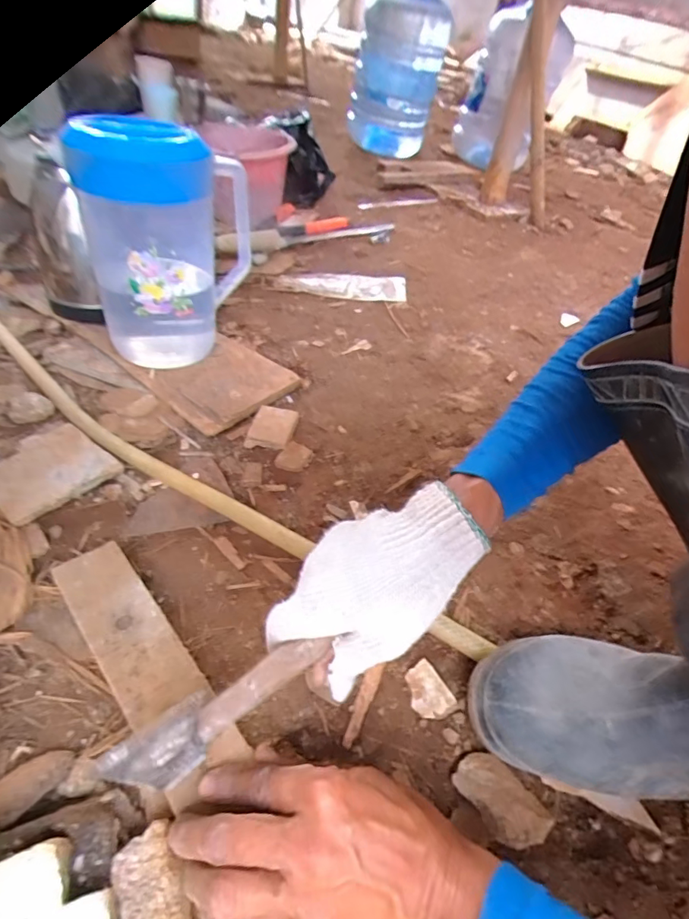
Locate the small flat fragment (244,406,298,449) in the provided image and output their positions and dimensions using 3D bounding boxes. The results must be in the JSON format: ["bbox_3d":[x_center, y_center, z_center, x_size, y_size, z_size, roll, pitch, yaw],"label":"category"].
[{"bbox_3d":[-0.091,-0.041,0.580,0.050,0.012,0.064,10,47,5],"label":"small flat fragment"}]

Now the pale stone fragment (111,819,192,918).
[{"bbox_3d":[-0.109,0.250,0.265,0.033,0.026,0.058,-15,48,-27],"label":"pale stone fragment"}]

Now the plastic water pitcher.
[{"bbox_3d":[-0.240,-0.280,0.611,0.196,0.272,0.171,-15,48,-27],"label":"plastic water pitcher"}]

